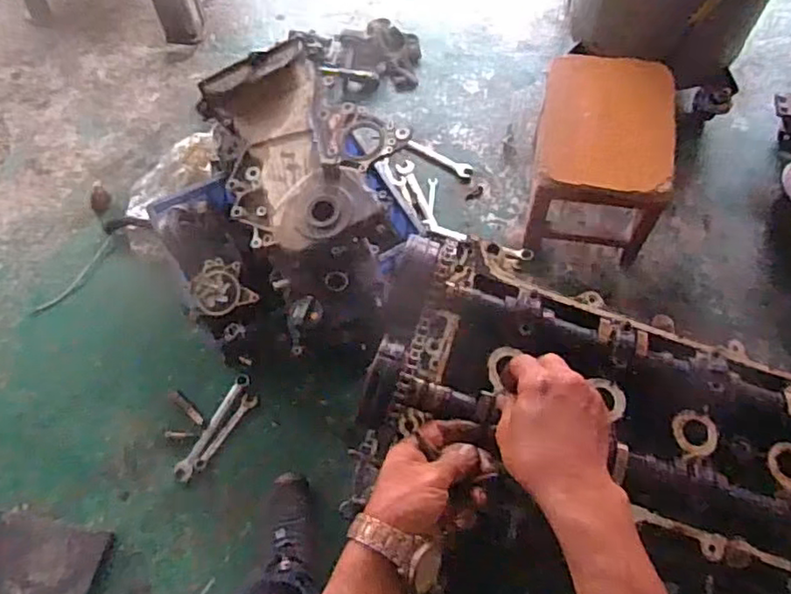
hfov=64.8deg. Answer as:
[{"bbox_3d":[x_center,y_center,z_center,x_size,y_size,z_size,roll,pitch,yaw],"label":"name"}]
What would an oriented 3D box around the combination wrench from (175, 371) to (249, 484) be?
[{"bbox_3d":[-0.323,0.225,1.102,0.033,0.014,0.205,25,70,10],"label":"combination wrench"}]

